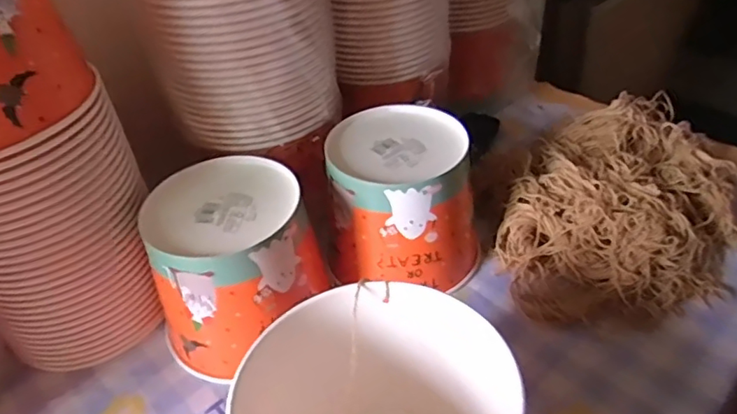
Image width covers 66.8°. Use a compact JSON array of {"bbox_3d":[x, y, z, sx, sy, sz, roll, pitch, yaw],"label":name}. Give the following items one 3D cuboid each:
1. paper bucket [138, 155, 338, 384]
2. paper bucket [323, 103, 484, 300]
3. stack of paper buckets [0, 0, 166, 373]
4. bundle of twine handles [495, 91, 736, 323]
[{"bbox_3d":[-0.120,0.054,0.499,0.140,0.136,0.137,-3,41,2],"label":"paper bucket"},{"bbox_3d":[0.039,-0.006,0.545,0.139,0.131,0.130,-3,39,3],"label":"paper bucket"},{"bbox_3d":[-0.263,-0.032,0.439,0.129,0.357,0.123,-7,41,-3],"label":"stack of paper buckets"},{"bbox_3d":[0.271,-0.007,0.579,0.204,0.072,0.334,19,46,25],"label":"bundle of twine handles"}]

